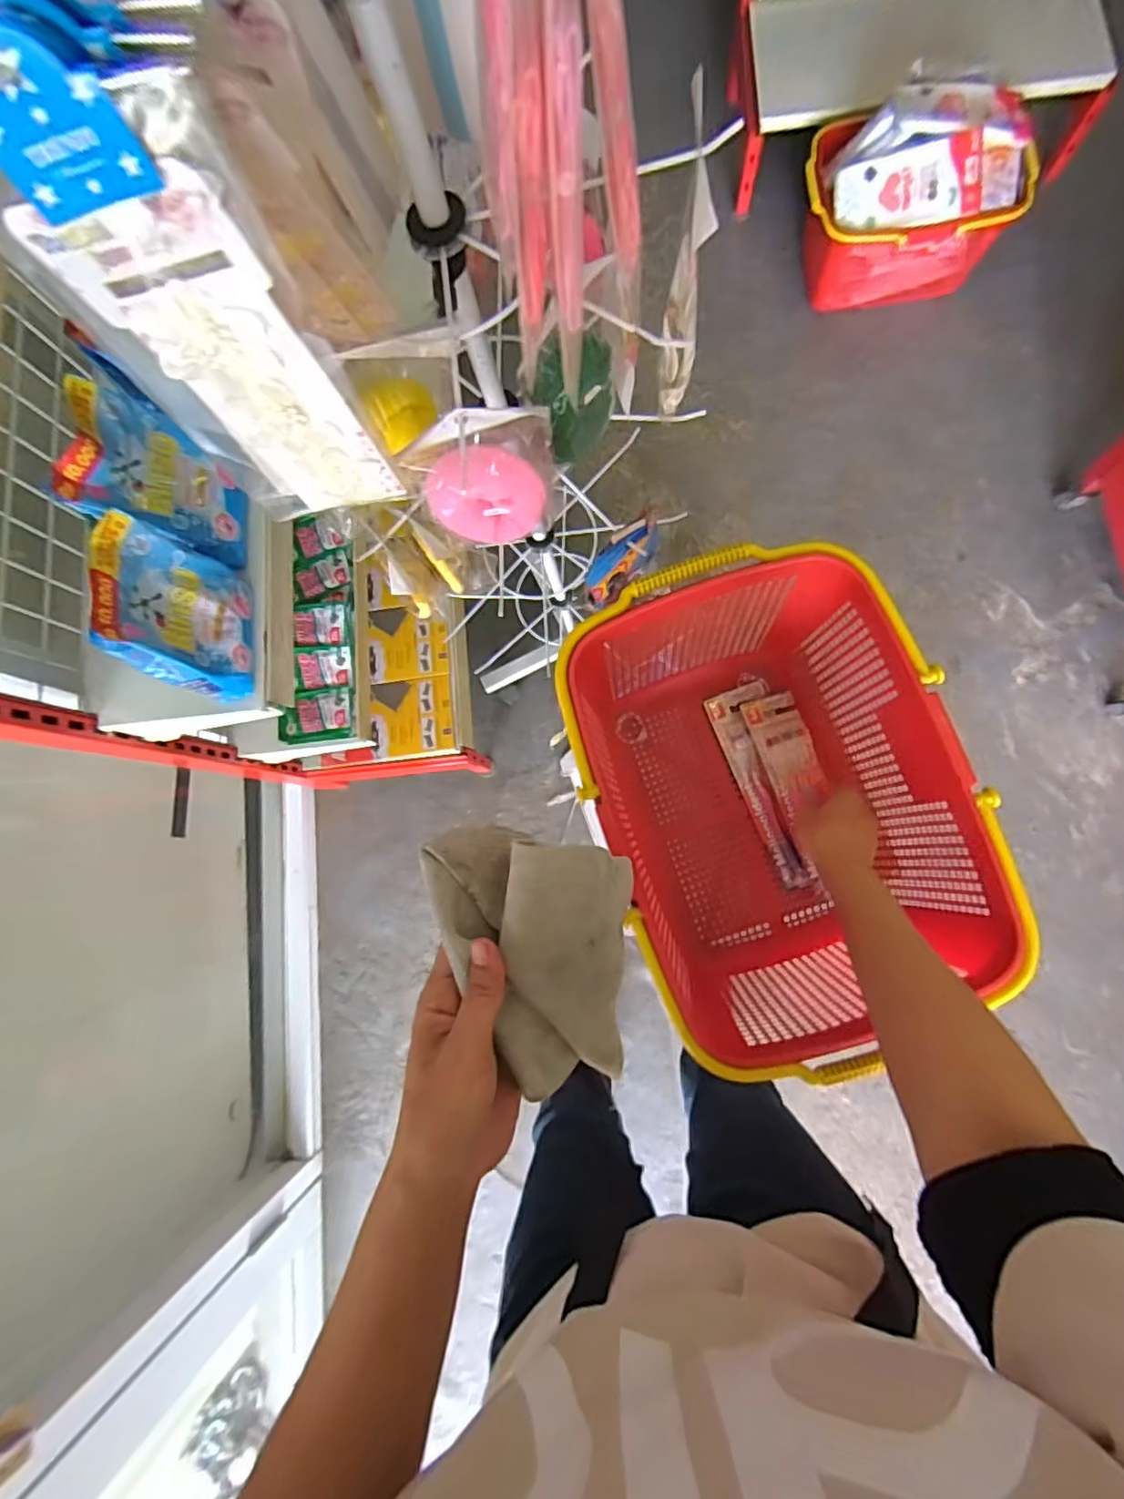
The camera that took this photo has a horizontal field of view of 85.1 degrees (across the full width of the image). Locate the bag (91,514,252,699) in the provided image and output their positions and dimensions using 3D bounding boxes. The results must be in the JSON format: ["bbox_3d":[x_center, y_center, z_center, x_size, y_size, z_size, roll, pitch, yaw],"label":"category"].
[{"bbox_3d":[-0.391,-0.141,0.630,0.057,0.161,0.147,-3,82,5],"label":"bag"}]

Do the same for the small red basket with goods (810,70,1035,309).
[{"bbox_3d":[0.746,-1.176,1.317,0.417,0.259,0.259,-12,79,4],"label":"small red basket with goods"}]

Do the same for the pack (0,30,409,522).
[{"bbox_3d":[-0.162,-0.187,0.295,0.095,0.224,0.023,-1,80,6],"label":"pack"}]

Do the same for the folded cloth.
[{"bbox_3d":[-0.021,0.110,0.326,0.107,0.031,0.128,4,82,6],"label":"folded cloth"}]

